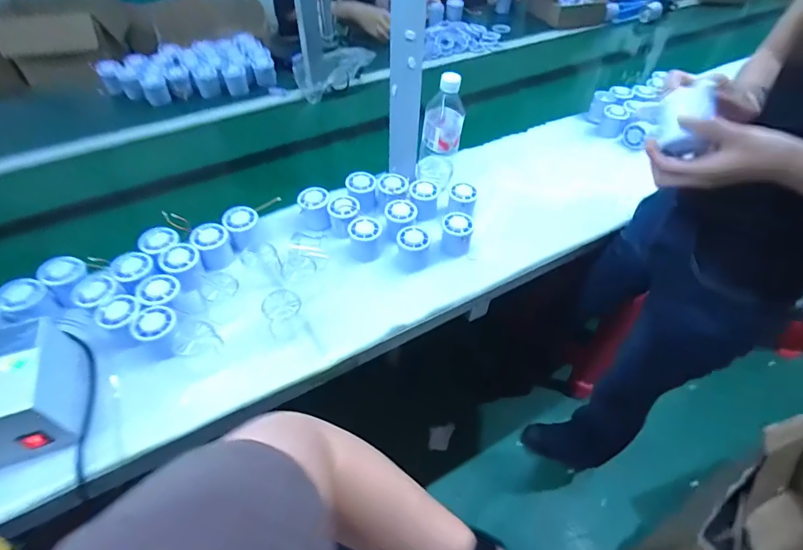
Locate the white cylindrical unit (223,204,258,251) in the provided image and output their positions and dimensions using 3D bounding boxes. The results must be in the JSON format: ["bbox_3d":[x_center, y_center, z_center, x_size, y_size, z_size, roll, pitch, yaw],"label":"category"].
[{"bbox_3d":[-0.273,-0.081,0.740,0.055,0.056,0.056,1,51,-1],"label":"white cylindrical unit"}]

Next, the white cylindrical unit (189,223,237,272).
[{"bbox_3d":[-0.312,-0.047,0.712,0.055,0.069,0.053,1,51,-1],"label":"white cylindrical unit"}]

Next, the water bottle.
[{"bbox_3d":[0.070,-0.250,0.795,0.074,0.238,0.073,4,51,2],"label":"water bottle"}]

